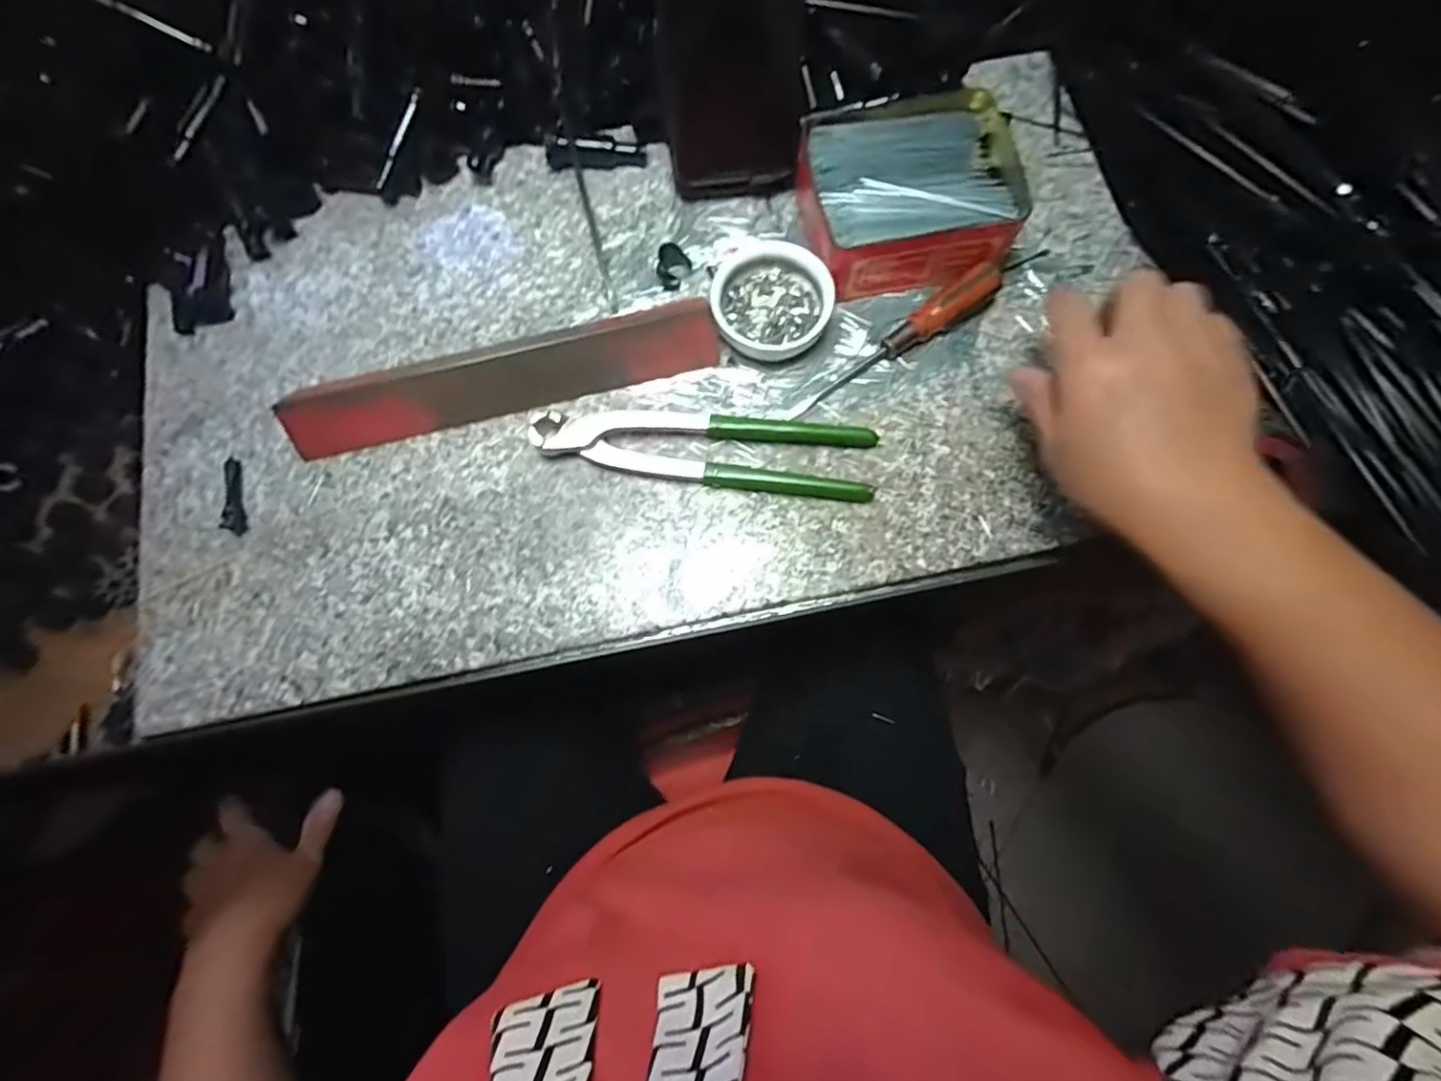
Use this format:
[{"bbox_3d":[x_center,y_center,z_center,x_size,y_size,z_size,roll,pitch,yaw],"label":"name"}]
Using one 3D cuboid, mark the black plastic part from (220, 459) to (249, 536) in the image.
[{"bbox_3d":[-0.287,-0.027,0.364,0.012,0.008,0.048,-12,76,-1],"label":"black plastic part"}]

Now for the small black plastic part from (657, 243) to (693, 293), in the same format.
[{"bbox_3d":[-0.030,-0.173,0.388,0.015,0.023,0.020,34,79,10],"label":"small black plastic part"}]

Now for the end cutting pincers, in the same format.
[{"bbox_3d":[-0.009,-0.057,0.366,0.198,0.019,0.046,6,76,3],"label":"end cutting pincers"}]

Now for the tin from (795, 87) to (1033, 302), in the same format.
[{"bbox_3d":[0.119,-0.216,0.390,0.126,0.044,0.112,-9,76,0],"label":"tin"}]

